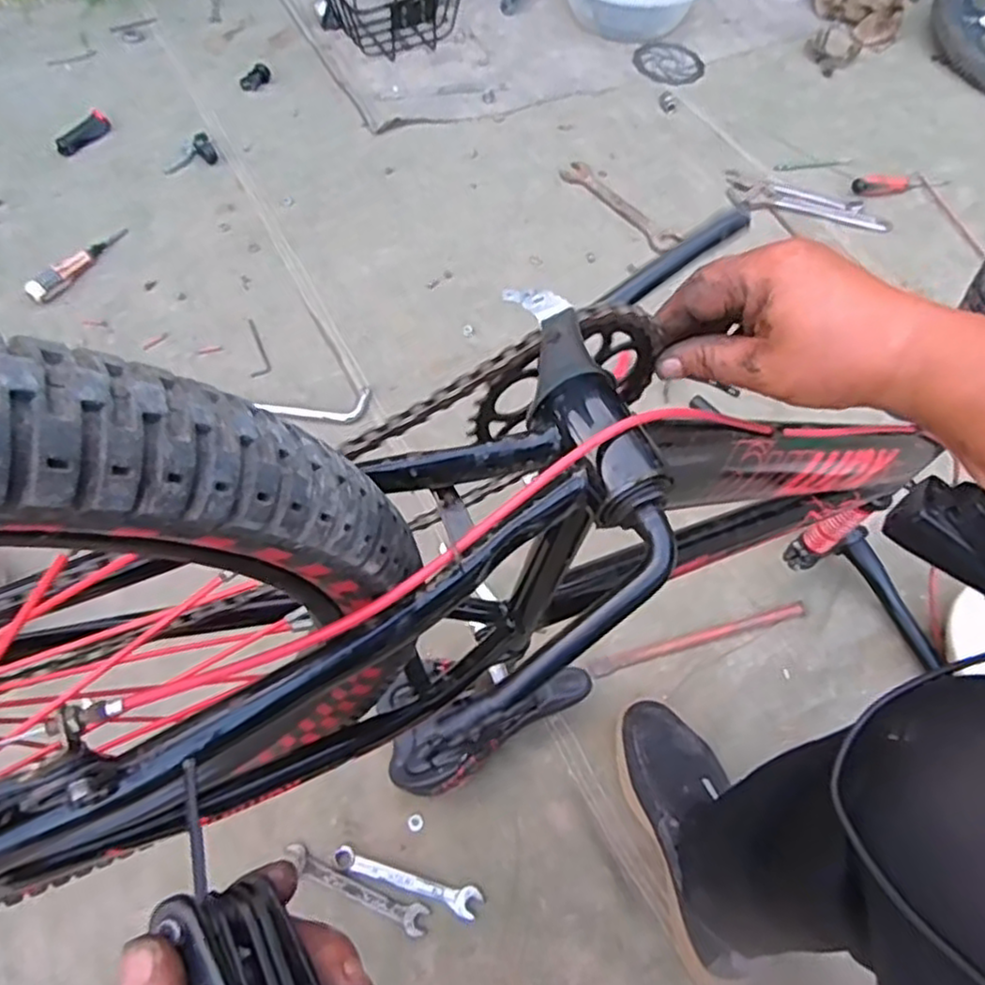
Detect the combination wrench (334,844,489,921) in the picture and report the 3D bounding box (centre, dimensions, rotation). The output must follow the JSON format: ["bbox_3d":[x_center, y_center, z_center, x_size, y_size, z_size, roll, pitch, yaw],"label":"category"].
[{"bbox_3d":[-0.086,0.392,0.714,0.155,0.006,0.027,18,60,7],"label":"combination wrench"}]

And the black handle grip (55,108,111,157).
[{"bbox_3d":[-0.712,-0.625,1.222,0.025,0.030,0.110,25,61,11],"label":"black handle grip"}]

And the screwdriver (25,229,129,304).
[{"bbox_3d":[-0.624,-0.351,1.067,0.027,0.033,0.180,27,61,13],"label":"screwdriver"}]

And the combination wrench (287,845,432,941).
[{"bbox_3d":[-0.138,0.398,0.707,0.155,0.008,0.025,21,60,9],"label":"combination wrench"}]

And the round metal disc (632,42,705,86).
[{"bbox_3d":[0.379,-0.935,1.530,0.175,0.007,0.139,-30,71,-23],"label":"round metal disc"}]

